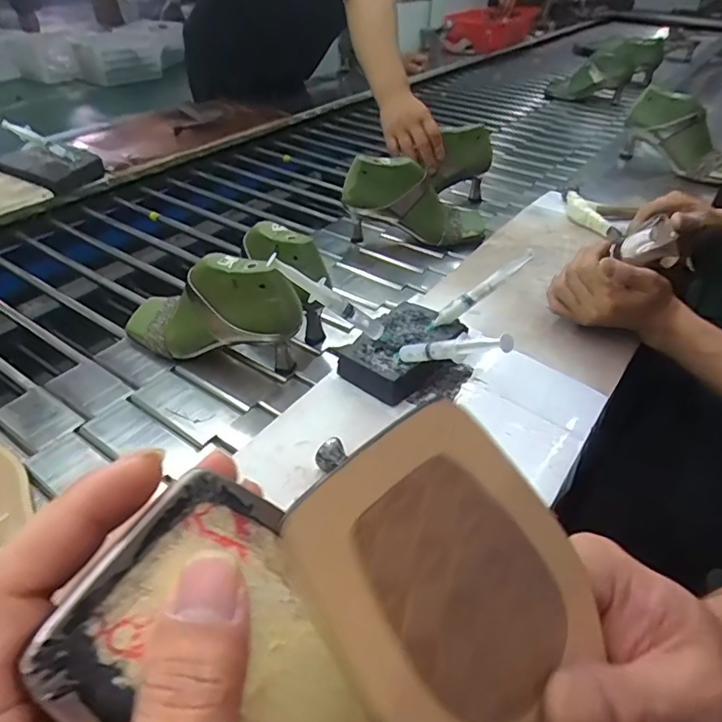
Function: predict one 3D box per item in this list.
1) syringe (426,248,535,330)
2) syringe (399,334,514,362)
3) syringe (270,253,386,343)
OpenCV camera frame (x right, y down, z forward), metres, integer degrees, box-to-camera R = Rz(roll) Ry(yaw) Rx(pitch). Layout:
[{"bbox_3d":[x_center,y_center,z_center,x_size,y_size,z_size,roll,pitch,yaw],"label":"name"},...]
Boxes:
[{"bbox_3d":[0.131,-0.077,0.581,0.140,0.019,0.013,-37,50,-4],"label":"syringe"},{"bbox_3d":[0.079,-0.010,0.480,0.012,0.021,0.138,-33,15,-33],"label":"syringe"},{"bbox_3d":[-0.032,-0.062,0.531,0.133,0.022,0.012,33,37,-20],"label":"syringe"}]

